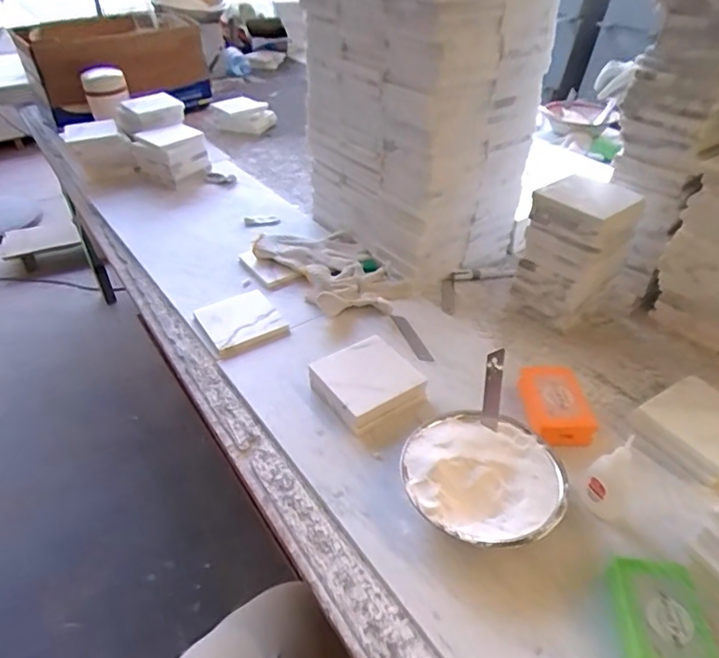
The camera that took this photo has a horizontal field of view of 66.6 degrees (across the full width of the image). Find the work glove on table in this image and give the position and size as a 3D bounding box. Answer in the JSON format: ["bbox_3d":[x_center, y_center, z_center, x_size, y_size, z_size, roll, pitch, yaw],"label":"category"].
[{"bbox_3d":[-0.038,-0.095,0.841,0.148,0.037,0.256,-28,49,-29],"label":"work glove on table"}]

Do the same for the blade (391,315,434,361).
[{"bbox_3d":[0.073,0.013,0.752,0.023,0.007,0.095,-13,43,-16],"label":"blade"}]

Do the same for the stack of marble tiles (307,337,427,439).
[{"bbox_3d":[0.010,0.061,0.648,0.106,0.042,0.106,-23,47,-25],"label":"stack of marble tiles"}]

